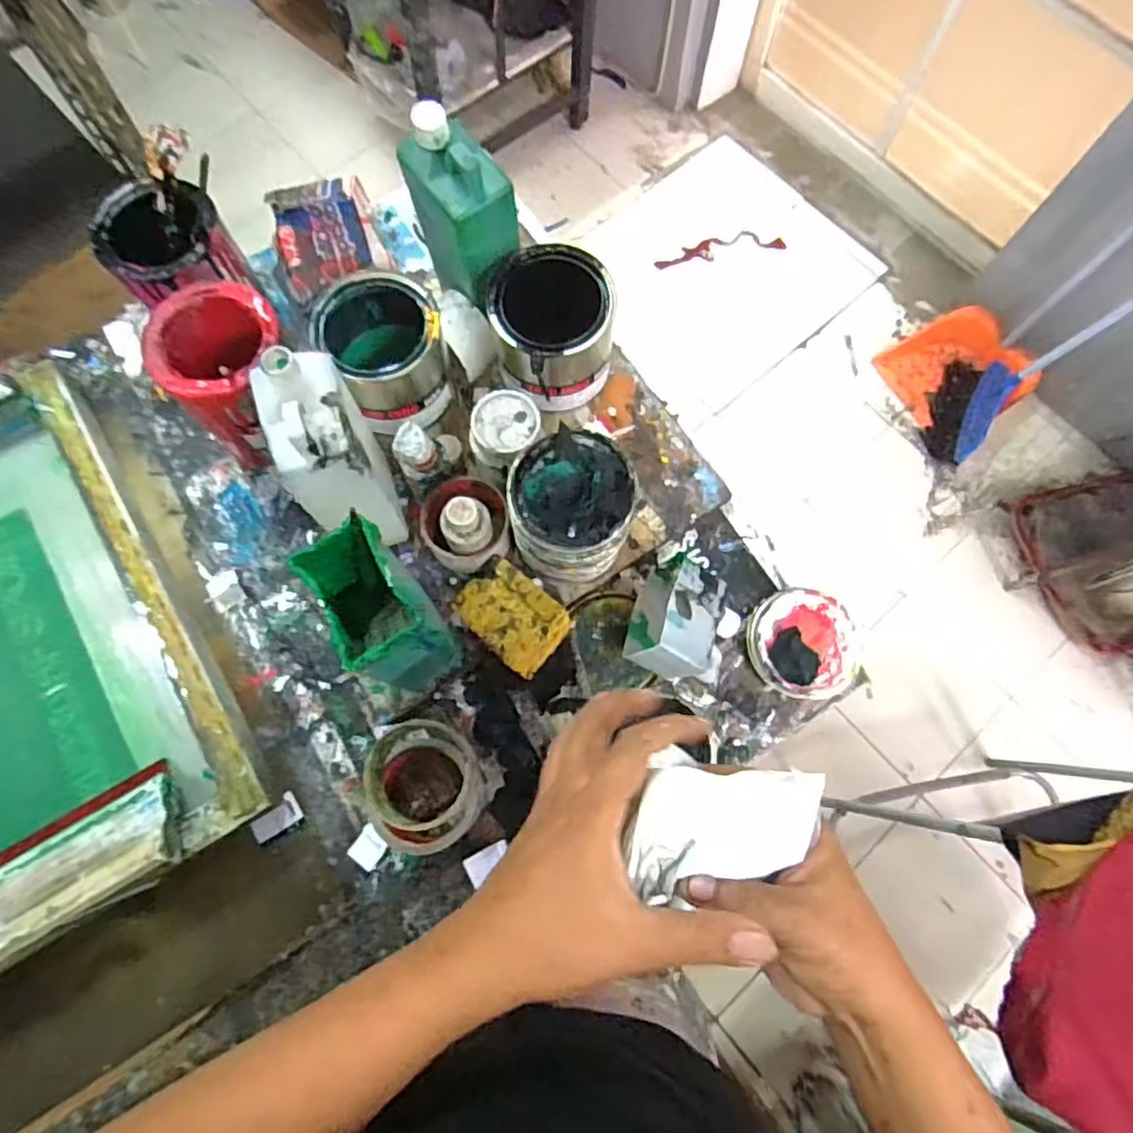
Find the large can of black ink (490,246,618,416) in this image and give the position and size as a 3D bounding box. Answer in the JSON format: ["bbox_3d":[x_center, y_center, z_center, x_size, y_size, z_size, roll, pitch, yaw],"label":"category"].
[{"bbox_3d":[-0.012,-0.210,0.601,0.104,0.098,0.097,0,73,-1],"label":"large can of black ink"}]

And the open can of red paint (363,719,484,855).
[{"bbox_3d":[-0.118,0.189,0.571,0.090,0.078,0.106,1,73,-1],"label":"open can of red paint"}]

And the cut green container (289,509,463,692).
[{"bbox_3d":[-0.145,0.043,0.550,0.067,0.203,0.094,-37,77,-11],"label":"cut green container"}]

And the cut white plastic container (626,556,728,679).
[{"bbox_3d":[0.099,0.049,0.611,0.073,0.074,0.108,15,74,3],"label":"cut white plastic container"}]

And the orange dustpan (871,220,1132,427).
[{"bbox_3d":[0.940,-0.574,1.277,0.258,0.864,0.301,-39,78,-12],"label":"orange dustpan"}]

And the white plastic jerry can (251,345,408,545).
[{"bbox_3d":[-0.184,-0.079,0.567,0.065,0.232,0.110,-17,74,-6],"label":"white plastic jerry can"}]

